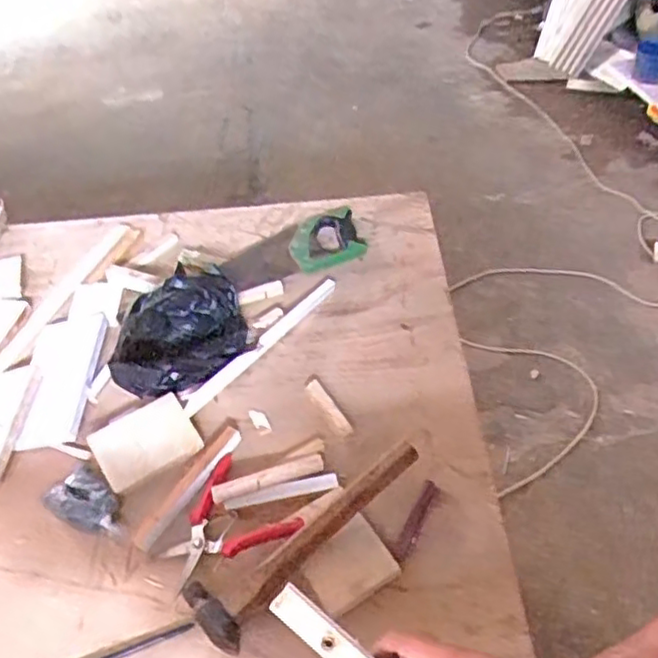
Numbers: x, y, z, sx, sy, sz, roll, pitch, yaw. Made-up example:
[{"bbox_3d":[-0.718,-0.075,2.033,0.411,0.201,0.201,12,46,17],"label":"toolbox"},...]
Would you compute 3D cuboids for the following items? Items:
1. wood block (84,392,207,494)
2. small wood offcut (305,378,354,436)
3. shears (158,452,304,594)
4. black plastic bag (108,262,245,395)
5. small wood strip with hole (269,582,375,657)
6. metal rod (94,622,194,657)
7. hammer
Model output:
[{"bbox_3d":[-0.245,0.146,0.886,0.126,0.020,0.095,-28,50,-19],"label":"wood block"},{"bbox_3d":[-0.001,0.107,0.921,0.021,0.013,0.110,-26,49,-18],"label":"small wood offcut"},{"bbox_3d":[-0.137,0.238,0.804,0.151,0.035,0.160,-36,53,-25],"label":"shears"},{"bbox_3d":[-0.212,0.003,0.964,0.121,0.114,0.209,24,54,26],"label":"black plastic bag"},{"bbox_3d":[0.019,0.229,0.452,0.141,0.011,0.022,40,59,13],"label":"small wood strip with hole"},{"bbox_3d":[-0.217,0.343,0.710,0.145,0.009,0.013,-19,48,-11],"label":"metal rod"},{"bbox_3d":[-0.033,0.226,0.771,0.299,0.060,0.097,-38,54,-26],"label":"hammer"}]

